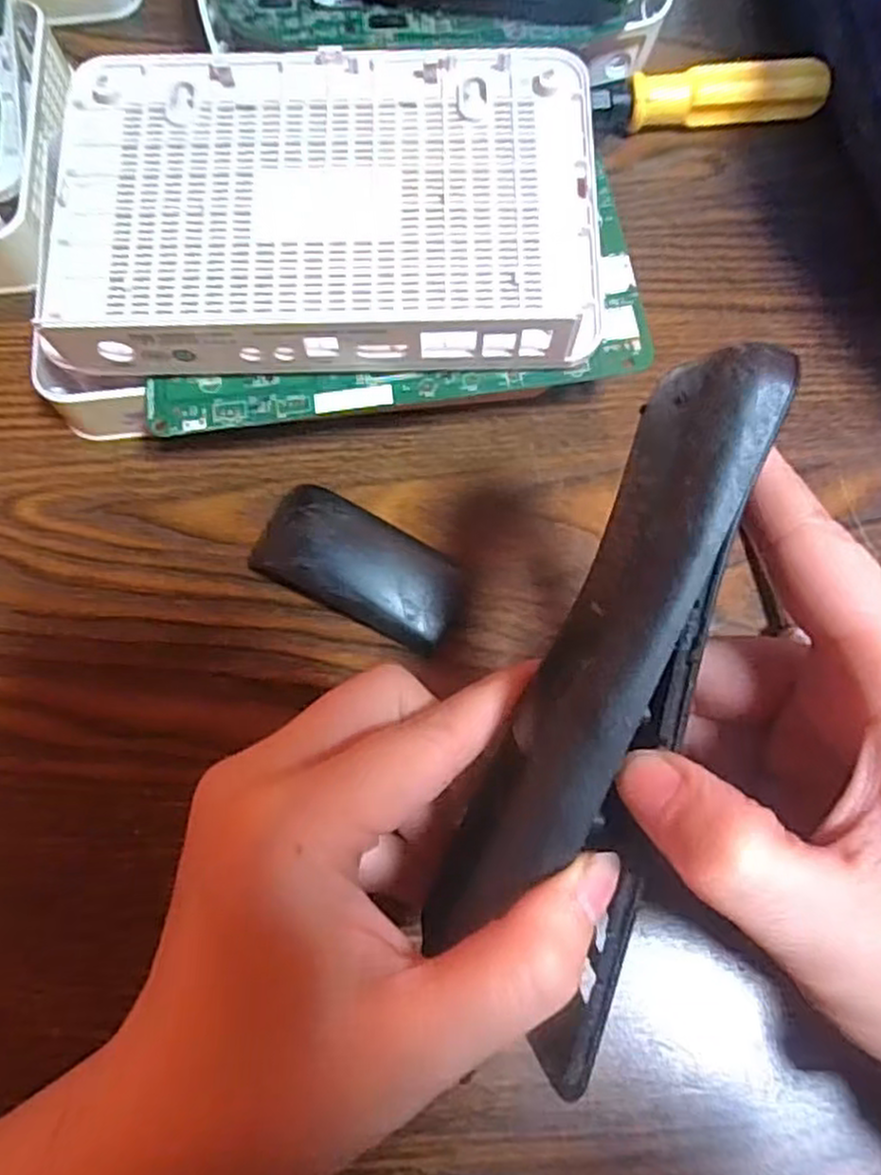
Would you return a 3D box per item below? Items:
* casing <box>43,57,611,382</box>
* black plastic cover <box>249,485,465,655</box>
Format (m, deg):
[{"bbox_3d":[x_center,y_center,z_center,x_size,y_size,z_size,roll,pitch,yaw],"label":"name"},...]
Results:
[{"bbox_3d":[-0.038,-0.126,0.242,0.177,0.017,0.117,-1,74,-1],"label":"casing"},{"bbox_3d":[-0.027,-0.008,0.246,0.070,0.017,0.032,26,76,7],"label":"black plastic cover"}]

